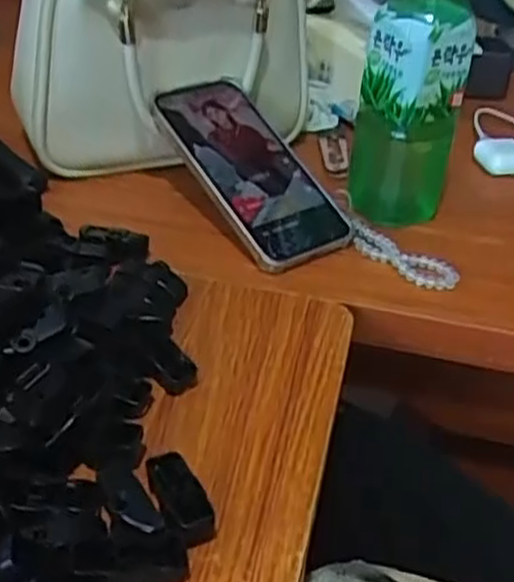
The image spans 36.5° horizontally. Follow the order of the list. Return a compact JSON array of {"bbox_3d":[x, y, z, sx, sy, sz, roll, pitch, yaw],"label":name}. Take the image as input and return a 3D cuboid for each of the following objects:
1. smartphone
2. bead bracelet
[{"bbox_3d":[-0.005,-0.090,0.577,0.084,0.017,0.174,-22,65,-33],"label":"smartphone"},{"bbox_3d":[0.100,-0.027,0.544,0.087,0.011,0.026,30,42,30],"label":"bead bracelet"}]

